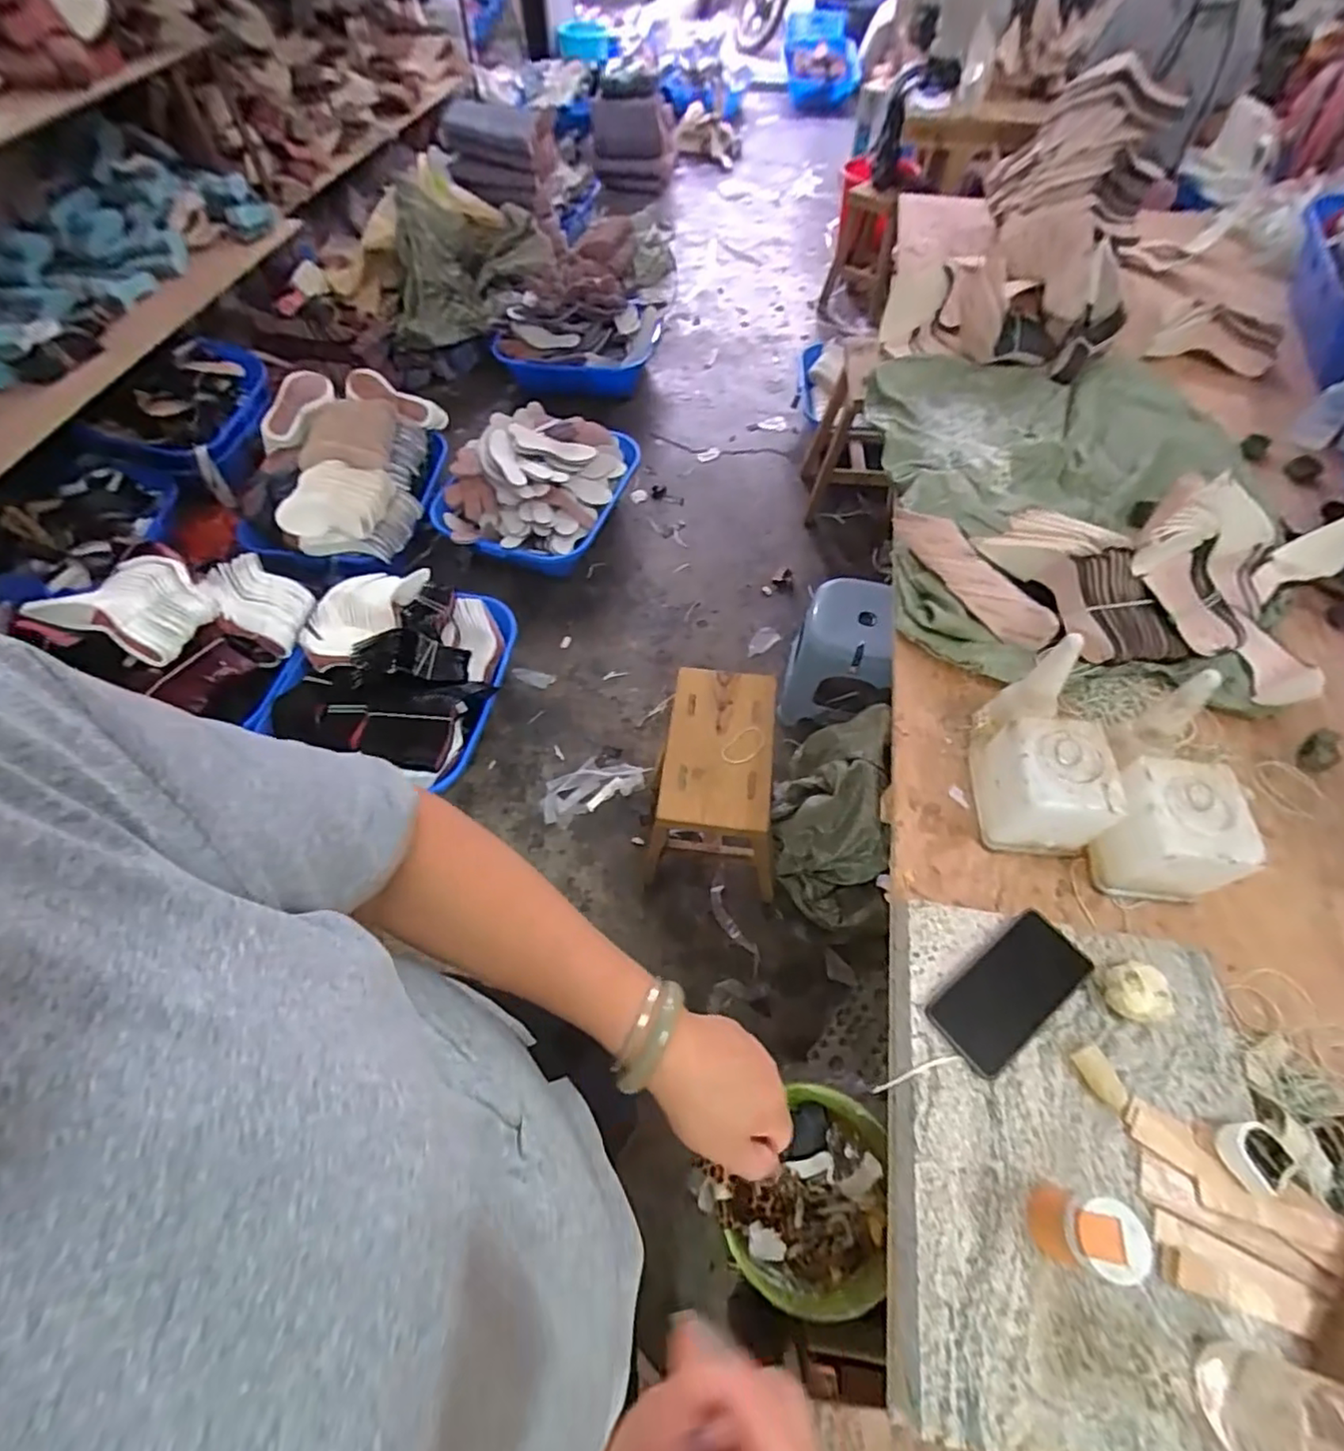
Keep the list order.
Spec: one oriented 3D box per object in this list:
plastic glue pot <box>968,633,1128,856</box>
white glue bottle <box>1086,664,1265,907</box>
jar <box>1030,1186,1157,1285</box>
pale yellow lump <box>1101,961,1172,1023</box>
[{"bbox_3d":[0.423,0.030,0.715,0.105,0.154,0.183,4,58,2],"label":"plastic glue pot"},{"bbox_3d":[0.533,0.077,0.692,0.119,0.152,0.192,1,58,1],"label":"white glue bottle"},{"bbox_3d":[0.317,0.388,0.477,0.048,0.079,0.049,0,58,0],"label":"jar"},{"bbox_3d":[0.437,0.252,0.590,0.045,0.041,0.046,0,58,0],"label":"pale yellow lump"}]

